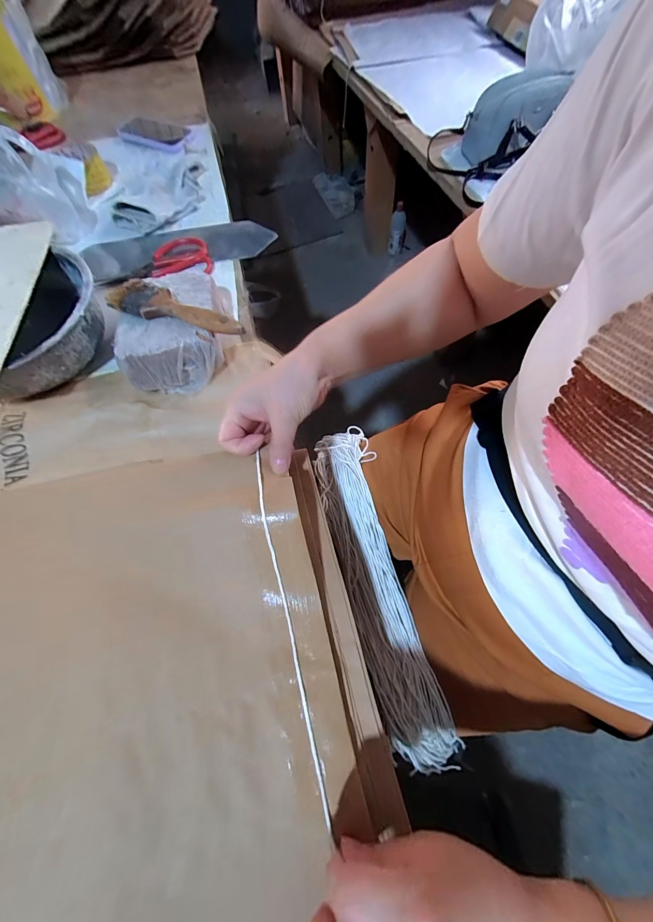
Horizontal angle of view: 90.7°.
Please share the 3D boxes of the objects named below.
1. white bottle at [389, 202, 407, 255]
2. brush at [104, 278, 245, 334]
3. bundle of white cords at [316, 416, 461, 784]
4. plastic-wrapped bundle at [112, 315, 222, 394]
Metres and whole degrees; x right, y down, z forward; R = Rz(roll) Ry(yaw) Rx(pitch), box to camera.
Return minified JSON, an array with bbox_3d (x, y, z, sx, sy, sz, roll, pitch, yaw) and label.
[{"bbox_3d":[0.304,-0.969,1.379,0.071,0.190,0.057,12,68,7],"label":"white bottle"},{"bbox_3d":[-0.173,-0.179,0.375,0.176,0.022,0.044,17,68,8],"label":"brush"},{"bbox_3d":[0.062,0.144,0.421,0.082,0.053,0.430,-13,67,-4],"label":"bundle of white cords"},{"bbox_3d":[-0.186,-0.132,0.391,0.117,0.059,0.078,-6,67,-1],"label":"plastic-wrapped bundle"}]

